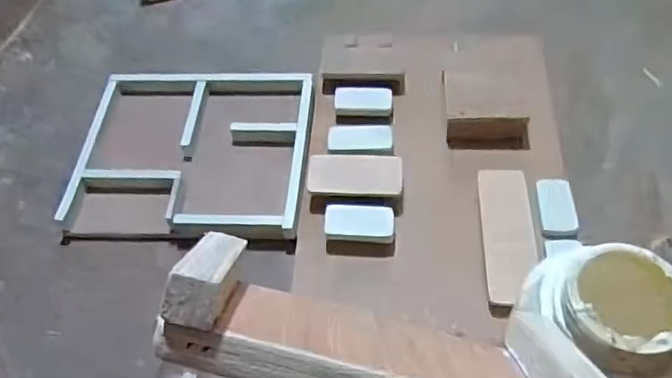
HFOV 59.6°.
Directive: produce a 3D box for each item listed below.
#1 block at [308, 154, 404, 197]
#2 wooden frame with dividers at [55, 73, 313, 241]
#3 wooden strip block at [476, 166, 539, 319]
[{"bbox_3d":[0.017,-0.014,0.528,0.084,0.013,0.040,4,55,7],"label":"block"},{"bbox_3d":[-0.138,-0.038,0.582,0.221,0.030,0.201,1,55,5],"label":"wooden frame with dividers"},{"bbox_3d":[0.142,0.040,0.481,0.041,0.007,0.131,1,55,5],"label":"wooden strip block"}]

